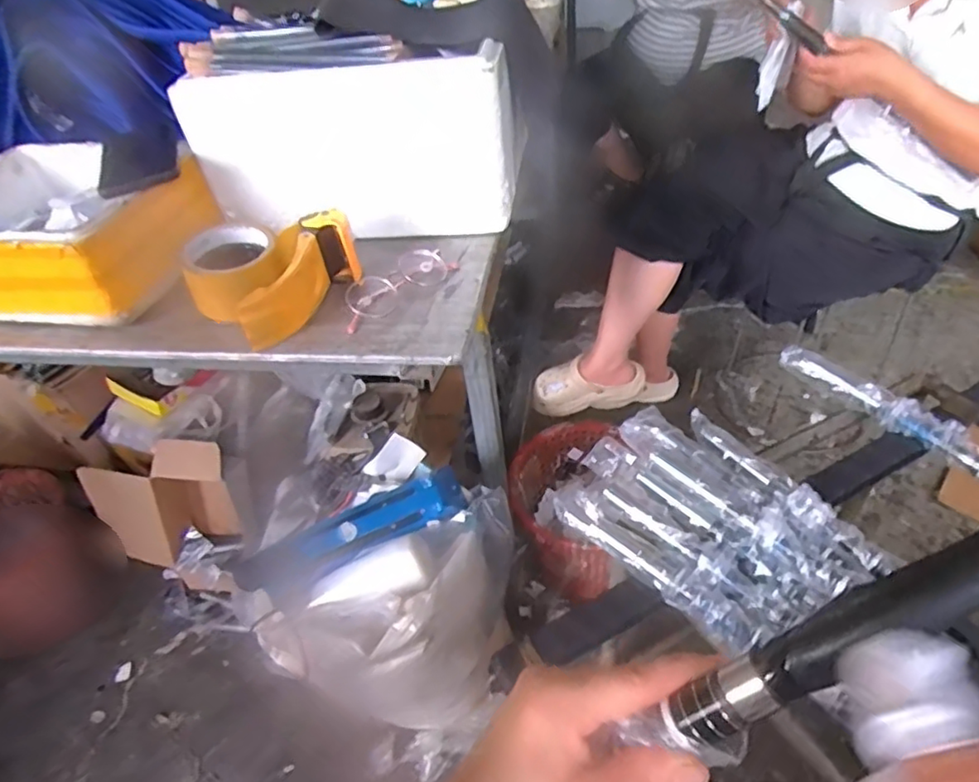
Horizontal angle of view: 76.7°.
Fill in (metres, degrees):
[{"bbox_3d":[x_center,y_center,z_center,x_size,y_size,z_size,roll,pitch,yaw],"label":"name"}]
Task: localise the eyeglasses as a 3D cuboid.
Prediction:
[{"bbox_3d":[-0.102,-0.114,0.631,0.134,0.027,0.062,-35,50,-26],"label":"eyeglasses"}]

